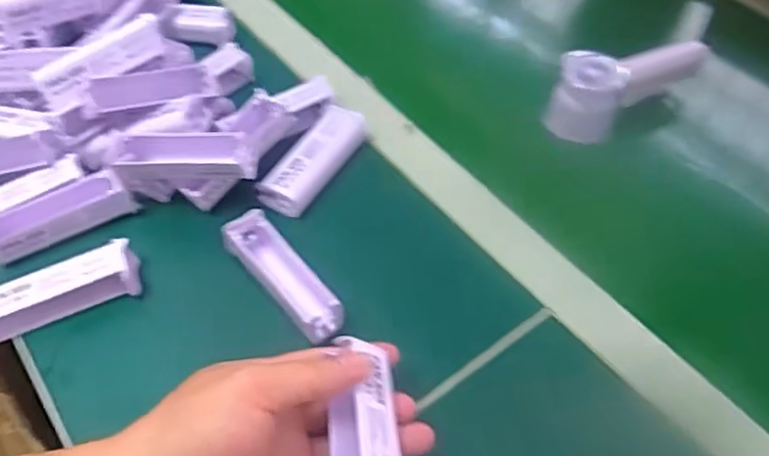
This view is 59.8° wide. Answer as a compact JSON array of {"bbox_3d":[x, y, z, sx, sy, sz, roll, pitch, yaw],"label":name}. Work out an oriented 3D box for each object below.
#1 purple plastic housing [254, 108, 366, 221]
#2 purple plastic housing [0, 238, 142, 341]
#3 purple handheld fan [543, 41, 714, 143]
[{"bbox_3d":[-0.054,-0.053,0.526,0.039,0.029,0.097,26,55,17],"label":"purple plastic housing"},{"bbox_3d":[-0.219,0.043,0.448,0.104,0.028,0.028,-20,55,-18],"label":"purple plastic housing"},{"bbox_3d":[0.207,-0.125,0.582,0.144,0.059,0.052,-23,56,-20],"label":"purple handheld fan"}]

